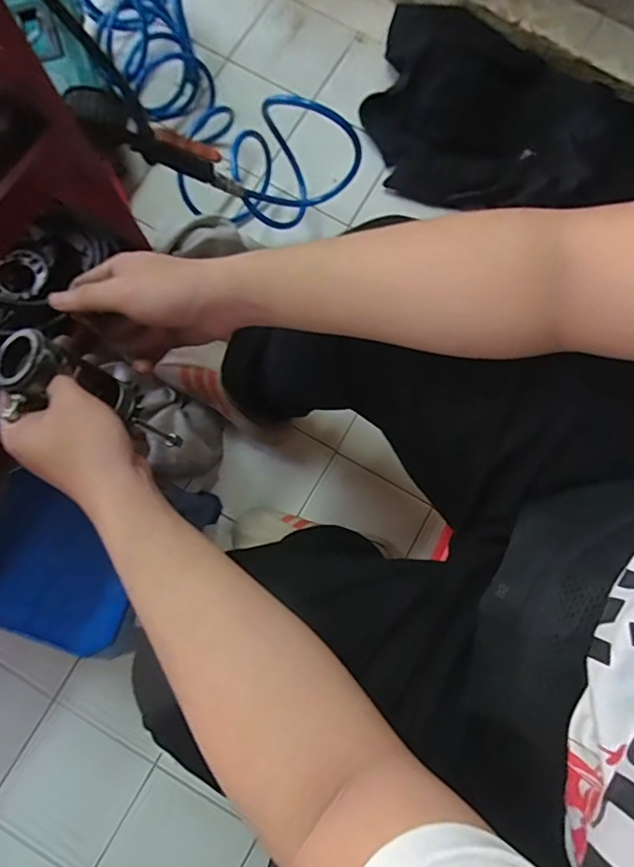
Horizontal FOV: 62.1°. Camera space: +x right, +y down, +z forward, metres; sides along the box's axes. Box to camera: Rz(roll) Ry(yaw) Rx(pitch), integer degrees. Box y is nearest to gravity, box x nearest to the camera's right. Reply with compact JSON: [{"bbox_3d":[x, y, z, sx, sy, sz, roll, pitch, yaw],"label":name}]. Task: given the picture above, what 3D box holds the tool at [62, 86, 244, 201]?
[{"bbox_3d":[-0.207,-0.405,0.759,0.087,0.283,0.039,-15,77,39],"label":"tool"}]

